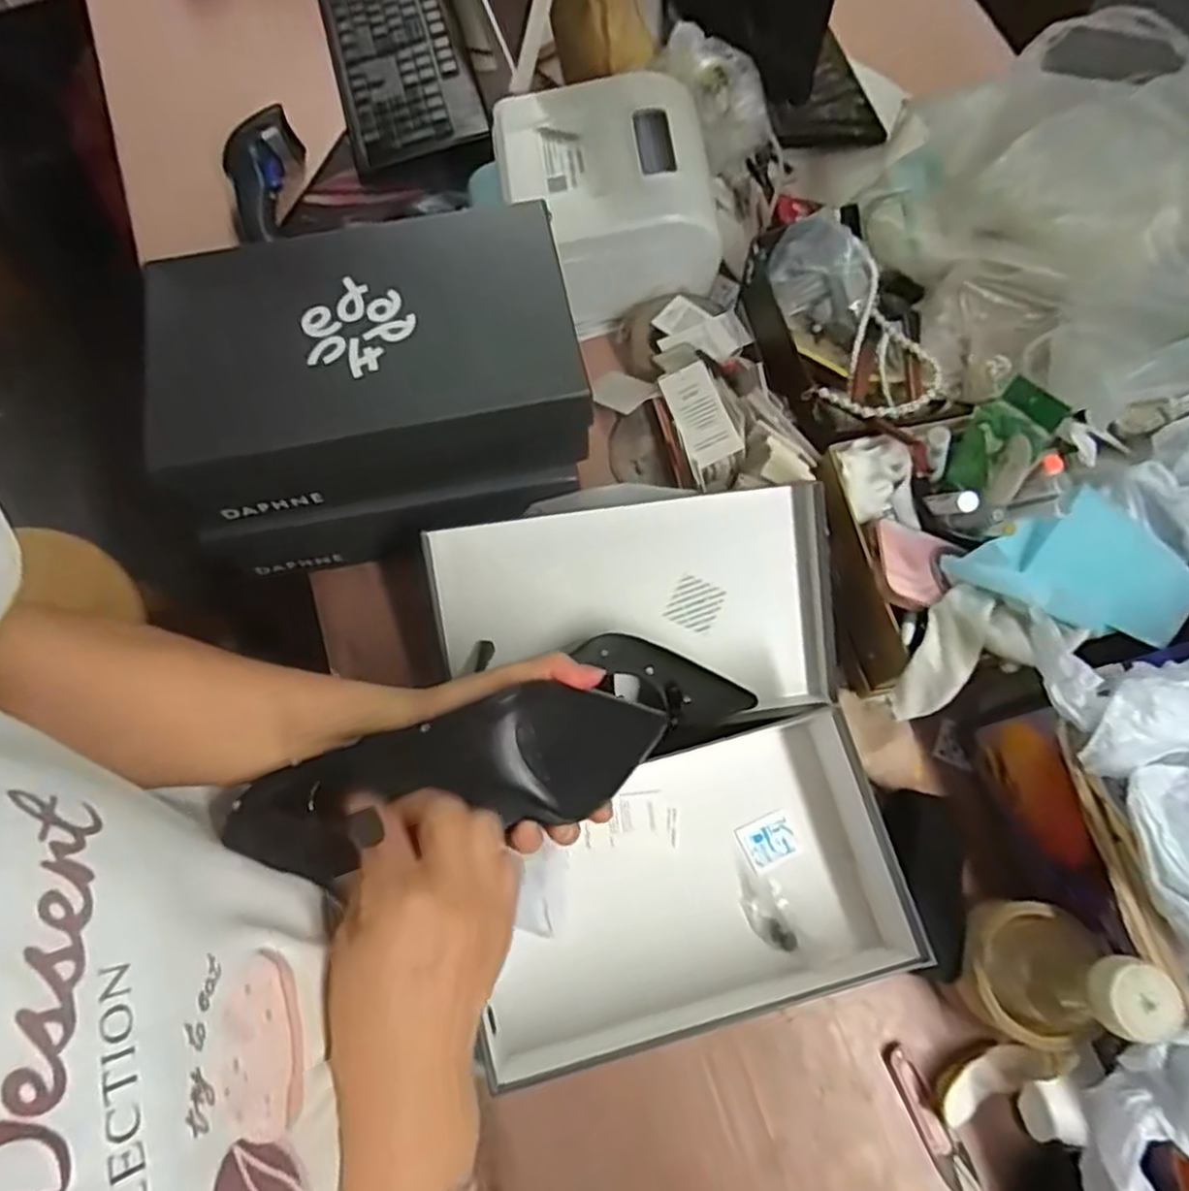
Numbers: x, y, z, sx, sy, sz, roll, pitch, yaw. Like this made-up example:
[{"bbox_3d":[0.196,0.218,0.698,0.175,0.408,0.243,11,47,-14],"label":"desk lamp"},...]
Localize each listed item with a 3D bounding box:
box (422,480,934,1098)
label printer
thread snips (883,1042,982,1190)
[{"bbox_3d":[0.052,0.116,0.561,0.315,0.097,0.382,-12,71,-4],"label":"box"},{"bbox_3d":[0.012,-0.365,0.700,0.183,0.132,0.166,-10,71,-3],"label":"label printer"},{"bbox_3d":[0.236,0.371,0.525,0.023,0.008,0.100,-28,73,-9],"label":"thread snips"}]

